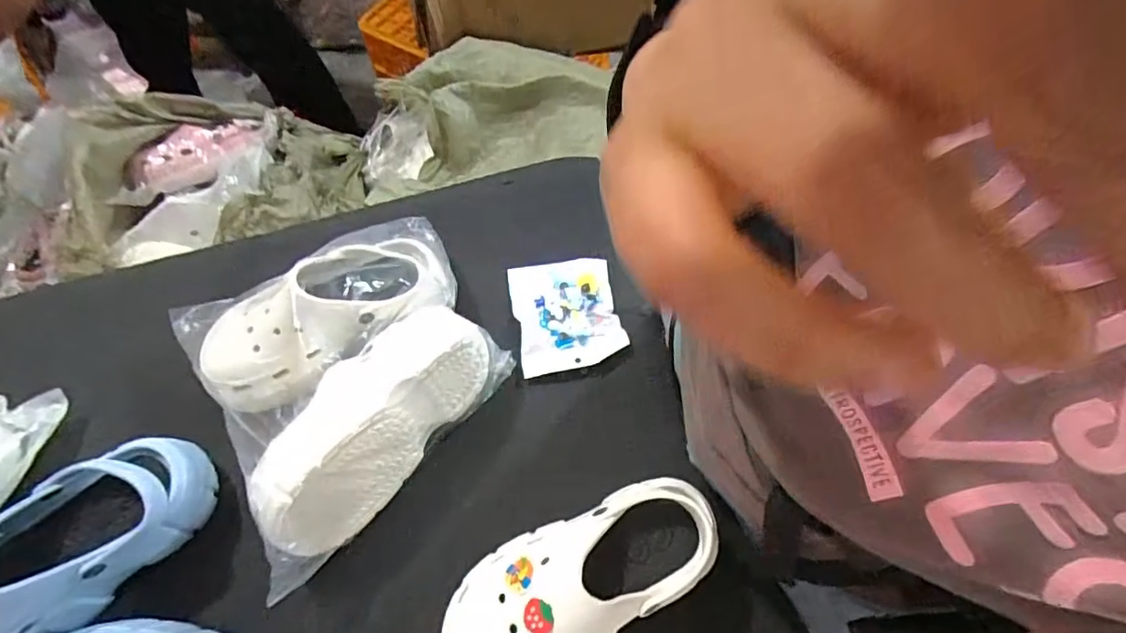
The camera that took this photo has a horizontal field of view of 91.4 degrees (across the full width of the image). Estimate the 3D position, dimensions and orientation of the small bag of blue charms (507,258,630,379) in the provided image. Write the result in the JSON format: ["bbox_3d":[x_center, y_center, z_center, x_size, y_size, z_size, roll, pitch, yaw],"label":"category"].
[{"bbox_3d":[0.004,-0.005,0.625,0.115,0.008,0.134,-10,64,-6],"label":"small bag of blue charms"}]

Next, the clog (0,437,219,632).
[{"bbox_3d":[-0.436,0.204,0.457,0.103,0.087,0.256,41,70,18],"label":"clog"}]

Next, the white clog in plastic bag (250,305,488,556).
[{"bbox_3d":[-0.180,0.090,0.509,0.111,0.081,0.253,34,68,15],"label":"white clog in plastic bag"}]

